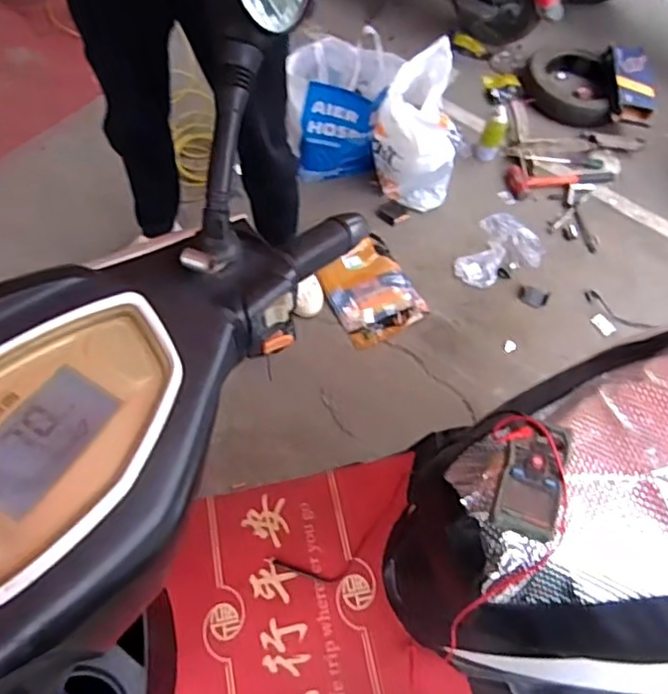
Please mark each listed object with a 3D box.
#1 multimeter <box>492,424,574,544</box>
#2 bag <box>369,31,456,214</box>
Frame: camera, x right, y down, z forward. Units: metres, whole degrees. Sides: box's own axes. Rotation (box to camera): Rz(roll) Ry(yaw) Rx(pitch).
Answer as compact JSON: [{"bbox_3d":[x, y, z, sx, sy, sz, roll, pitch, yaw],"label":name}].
[{"bbox_3d":[0.195,0.127,0.593,0.064,0.023,0.114,17,58,7],"label":"multimeter"},{"bbox_3d":[0.223,-0.572,1.655,0.223,0.363,0.217,9,58,1],"label":"bag"}]

